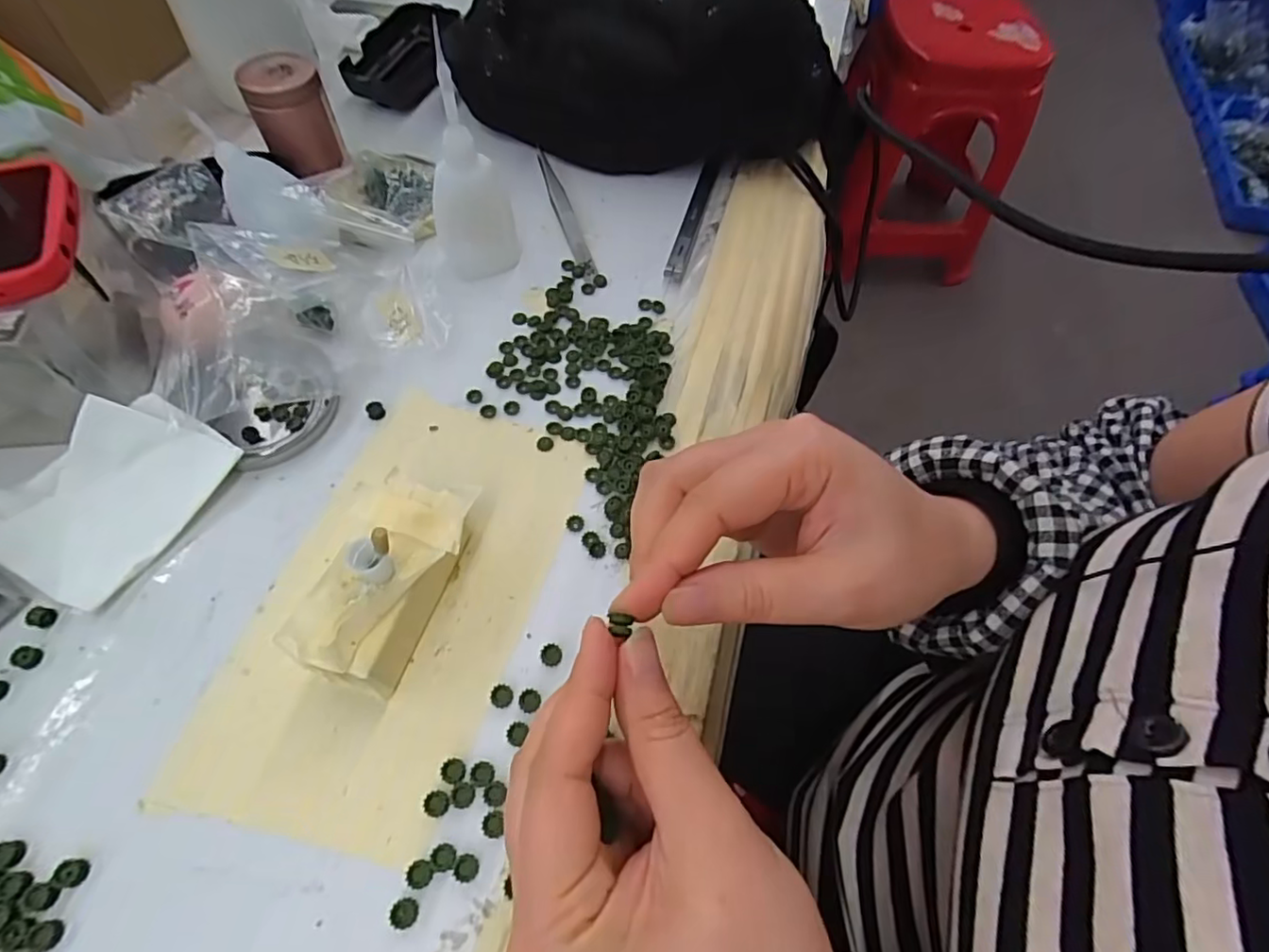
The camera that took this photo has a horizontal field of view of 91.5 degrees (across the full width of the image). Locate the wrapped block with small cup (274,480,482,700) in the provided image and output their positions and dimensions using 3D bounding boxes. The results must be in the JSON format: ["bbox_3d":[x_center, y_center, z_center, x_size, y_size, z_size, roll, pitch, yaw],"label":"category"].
[{"bbox_3d":[-0.098,0.041,0.255,0.046,0.040,0.087,17,60,7],"label":"wrapped block with small cup"}]

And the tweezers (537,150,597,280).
[{"bbox_3d":[-0.046,-0.172,0.398,0.013,0.009,0.125,-15,62,-11],"label":"tweezers"}]

